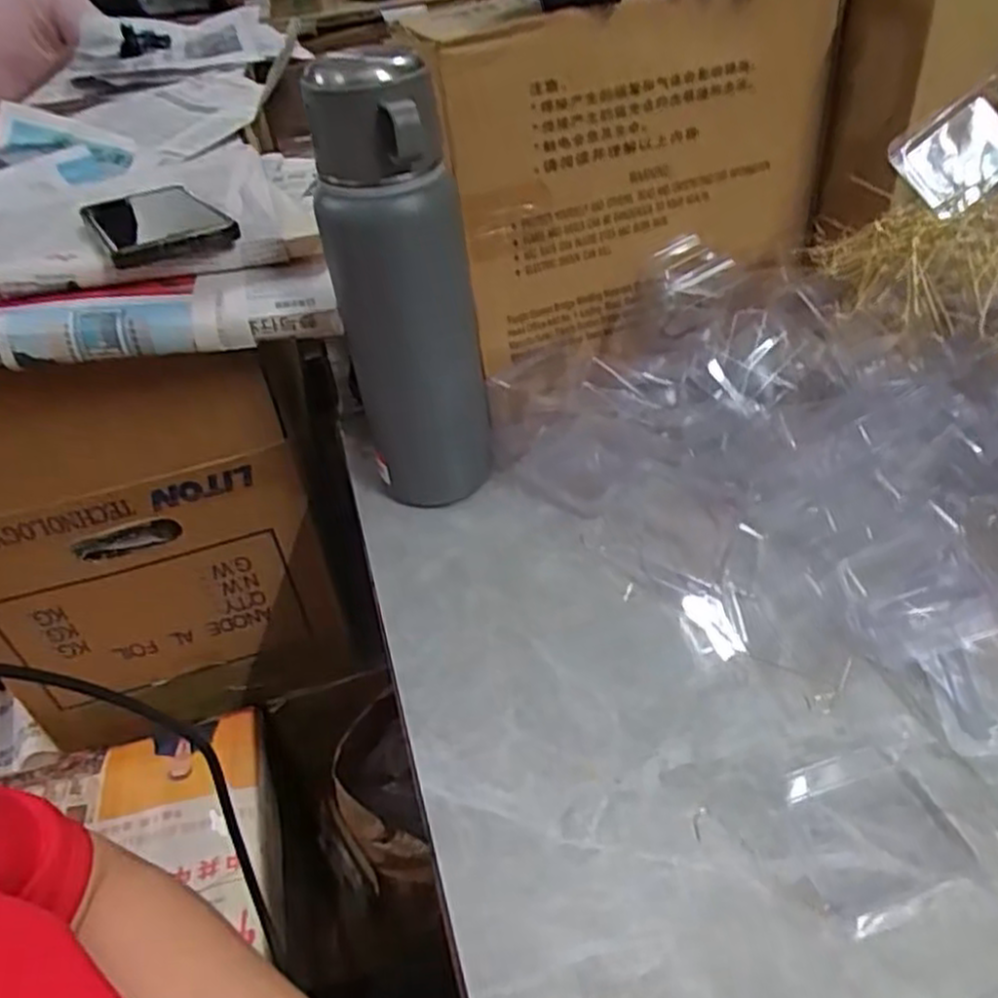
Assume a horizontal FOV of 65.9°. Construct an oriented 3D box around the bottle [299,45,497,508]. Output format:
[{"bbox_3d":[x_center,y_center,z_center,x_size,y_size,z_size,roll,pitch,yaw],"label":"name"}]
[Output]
[{"bbox_3d":[-0.058,-0.115,0.472,0.086,0.268,0.070,-5,41,2],"label":"bottle"}]

